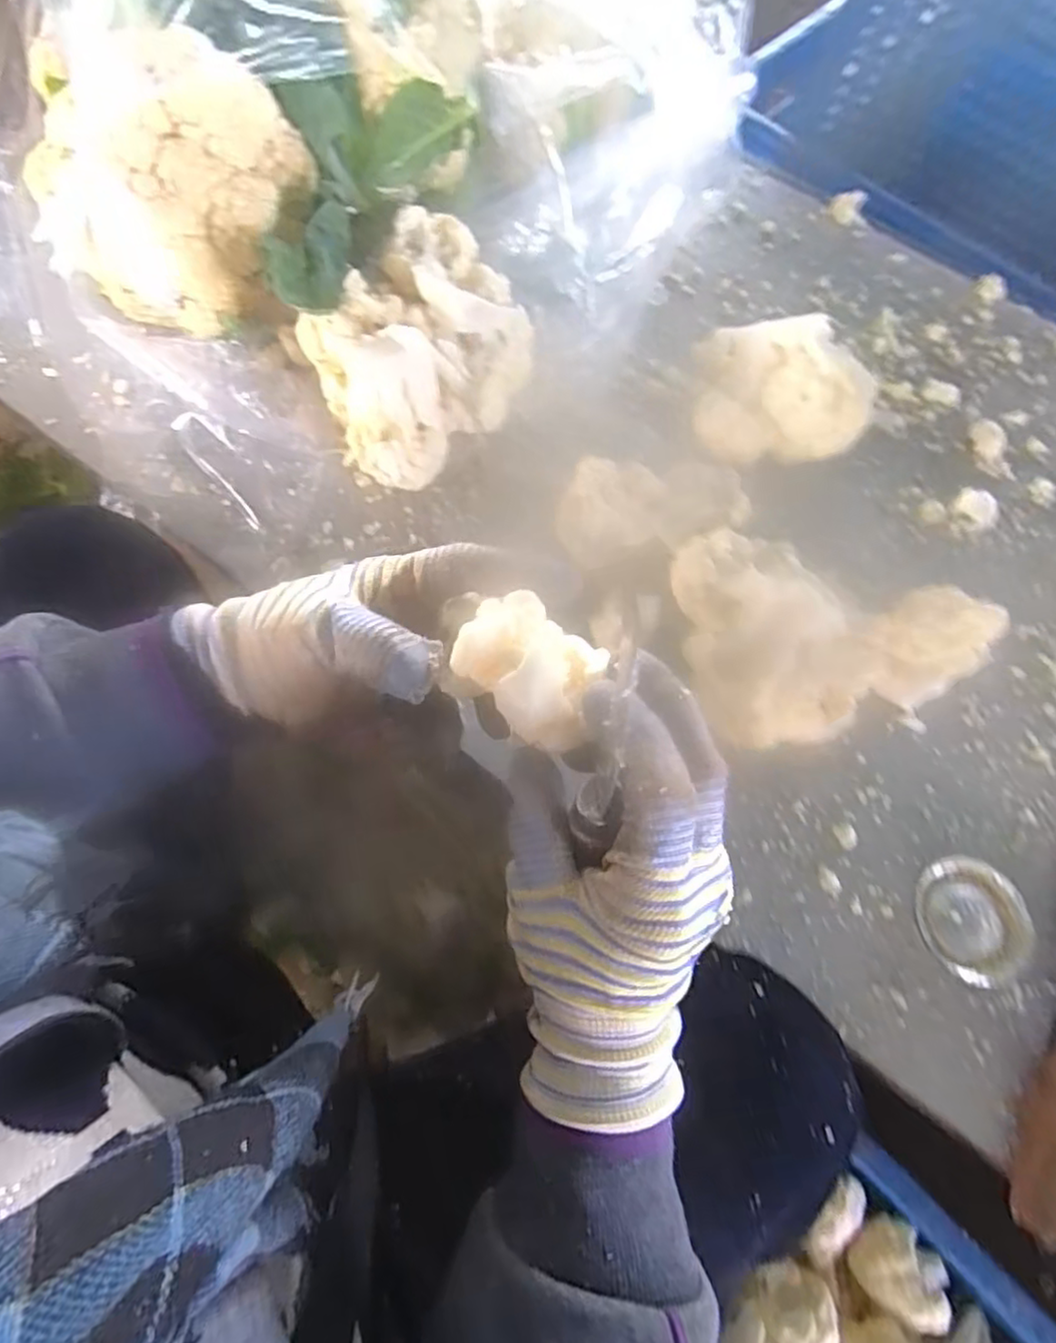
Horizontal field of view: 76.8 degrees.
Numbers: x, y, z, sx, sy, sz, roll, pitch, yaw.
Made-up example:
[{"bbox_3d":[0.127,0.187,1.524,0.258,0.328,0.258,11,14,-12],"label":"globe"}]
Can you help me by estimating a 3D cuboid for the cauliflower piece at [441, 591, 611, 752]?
[{"bbox_3d":[0.001,0.000,0.235,0.048,0.036,0.040,23,70,6],"label":"cauliflower piece"}]

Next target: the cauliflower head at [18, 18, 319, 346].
[{"bbox_3d":[-0.223,-0.298,0.413,0.154,0.110,0.109,11,70,0],"label":"cauliflower head"}]

